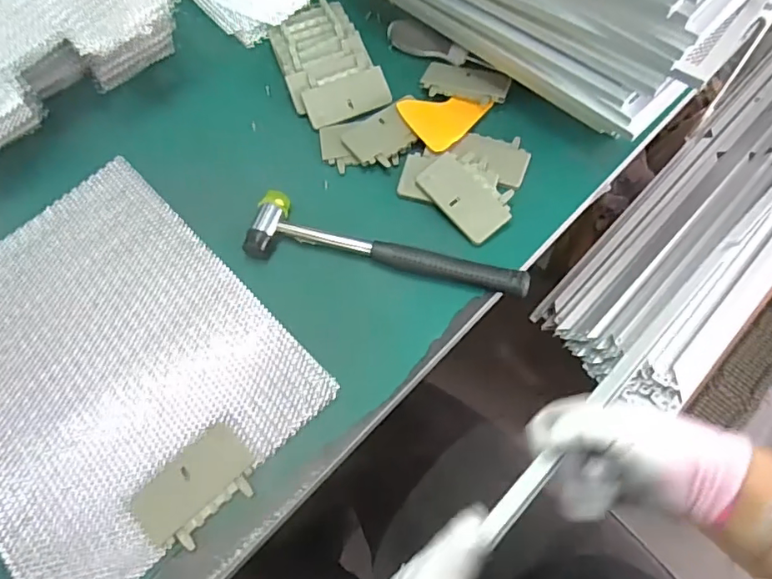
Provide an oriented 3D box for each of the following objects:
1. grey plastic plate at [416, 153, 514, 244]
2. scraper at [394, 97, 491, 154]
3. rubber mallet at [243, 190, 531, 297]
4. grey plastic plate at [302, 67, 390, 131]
[{"bbox_3d":[0.074,-0.085,0.489,0.057,0.009,0.084,-39,76,-4],"label":"grey plastic plate"},{"bbox_3d":[0.059,-0.170,0.535,0.078,0.011,0.071,-32,66,-11],"label":"scraper"},{"bbox_3d":[0.001,-0.038,0.474,0.239,0.025,0.057,12,62,4],"label":"rubber mallet"},{"bbox_3d":[-0.038,-0.191,0.546,0.084,0.004,0.043,-21,84,-6],"label":"grey plastic plate"}]

